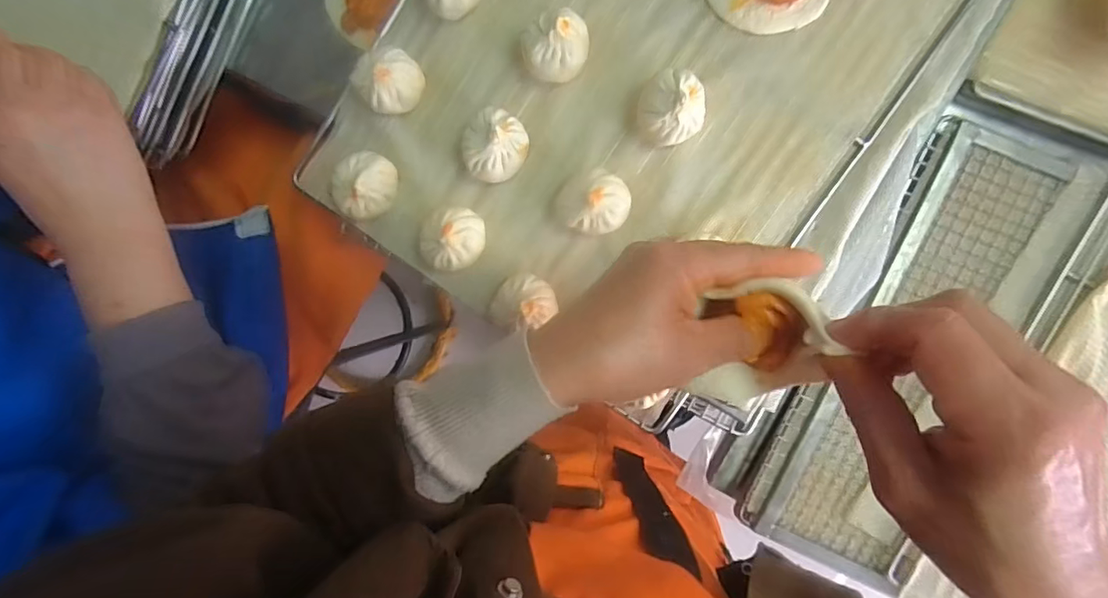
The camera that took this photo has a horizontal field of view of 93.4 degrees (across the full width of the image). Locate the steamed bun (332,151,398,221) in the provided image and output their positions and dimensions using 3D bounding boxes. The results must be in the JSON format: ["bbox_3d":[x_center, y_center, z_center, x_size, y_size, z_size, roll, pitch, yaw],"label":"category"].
[{"bbox_3d":[-0.158,-0.094,0.435,0.045,0.038,0.055,43,96,1],"label":"steamed bun"}]

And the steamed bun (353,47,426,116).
[{"bbox_3d":[-0.133,-0.177,0.427,0.045,0.045,0.049,0,94,5],"label":"steamed bun"}]

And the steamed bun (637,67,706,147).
[{"bbox_3d":[0.092,-0.149,0.410,0.050,0.045,0.050,-6,93,6],"label":"steamed bun"}]

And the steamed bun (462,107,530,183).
[{"bbox_3d":[-0.048,-0.124,0.424,0.049,0.045,0.052,0,94,5],"label":"steamed bun"}]

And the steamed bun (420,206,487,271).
[{"bbox_3d":[-0.084,-0.050,0.434,0.049,0.043,0.050,1,94,5],"label":"steamed bun"}]

